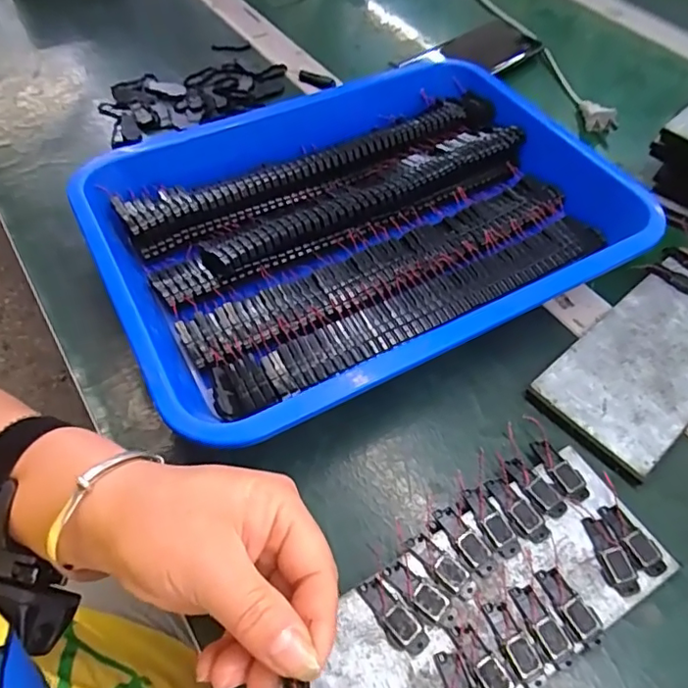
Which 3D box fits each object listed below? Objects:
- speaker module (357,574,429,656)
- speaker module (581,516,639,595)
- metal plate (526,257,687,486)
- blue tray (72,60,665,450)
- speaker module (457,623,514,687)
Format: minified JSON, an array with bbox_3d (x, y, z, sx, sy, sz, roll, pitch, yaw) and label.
[{"bbox_3d":[0.023,0.130,0.261,0.014,0.004,0.039,-31,61,-21],"label":"speaker module"},{"bbox_3d":[0.138,0.109,0.282,0.016,0.005,0.039,-13,56,-9],"label":"speaker module"},{"bbox_3d":[0.211,0.002,0.361,0.194,0.007,0.080,-36,63,-23],"label":"metal plate"},{"bbox_3d":[0.023,-0.091,0.398,0.365,0.048,0.258,-24,58,-16],"label":"blue tray"},{"bbox_3d":[0.066,0.148,0.251,0.013,0.004,0.037,-19,55,-22],"label":"speaker module"}]

